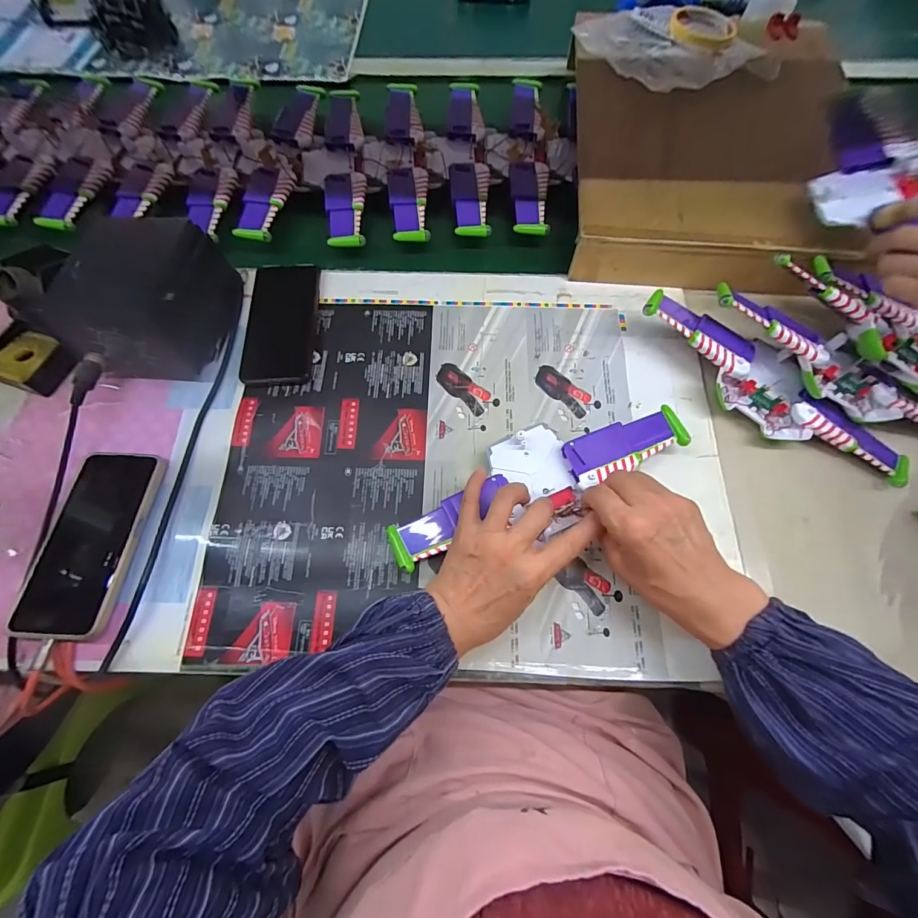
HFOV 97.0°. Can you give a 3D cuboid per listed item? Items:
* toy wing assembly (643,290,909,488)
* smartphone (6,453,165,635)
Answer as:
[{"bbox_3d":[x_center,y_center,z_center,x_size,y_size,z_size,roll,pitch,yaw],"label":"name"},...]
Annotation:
[{"bbox_3d":[0.309,-0.067,0.412,0.289,0.048,0.067,40,74,14],"label":"toy wing assembly"},{"bbox_3d":[-0.332,0.072,0.369,0.080,0.012,0.166,2,65,3],"label":"smartphone"}]

